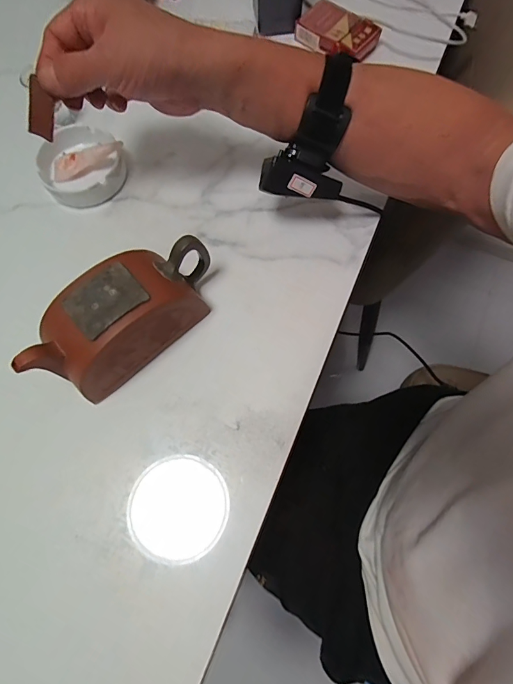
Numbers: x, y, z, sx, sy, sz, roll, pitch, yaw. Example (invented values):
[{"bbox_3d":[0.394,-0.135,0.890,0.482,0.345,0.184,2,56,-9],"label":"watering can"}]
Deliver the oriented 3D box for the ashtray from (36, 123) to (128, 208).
[{"bbox_3d":[-0.184,-0.190,0.418,0.087,0.030,0.090,0,72,0],"label":"ashtray"}]

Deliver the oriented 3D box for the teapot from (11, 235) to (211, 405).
[{"bbox_3d":[-0.106,-0.021,0.333,0.166,0.085,0.066,-39,76,-12],"label":"teapot"}]

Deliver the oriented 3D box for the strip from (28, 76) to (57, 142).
[{"bbox_3d":[-0.167,-0.180,0.304,0.018,0.040,0.004,10,31,-21],"label":"strip"}]

